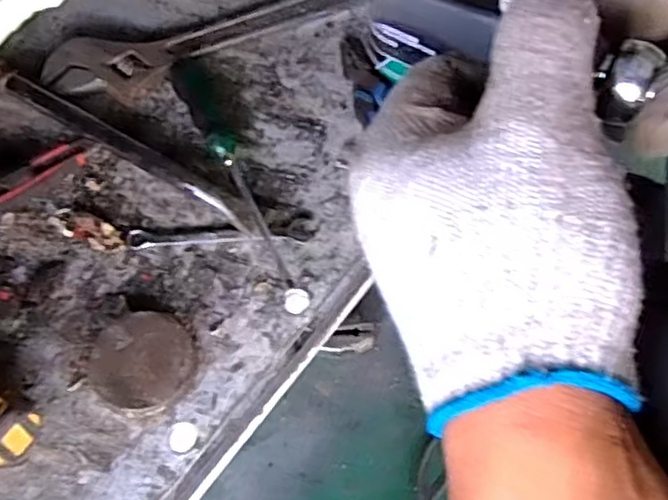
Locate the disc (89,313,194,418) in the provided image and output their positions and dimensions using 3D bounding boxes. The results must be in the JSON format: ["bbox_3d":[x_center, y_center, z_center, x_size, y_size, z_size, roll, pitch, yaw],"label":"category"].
[{"bbox_3d":[-0.154,0.092,0.568,0.079,0.025,0.080,0,64,-1],"label":"disc"}]

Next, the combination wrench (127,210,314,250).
[{"bbox_3d":[-0.102,-0.017,0.625,0.162,0.008,0.028,-5,64,-3],"label":"combination wrench"}]

